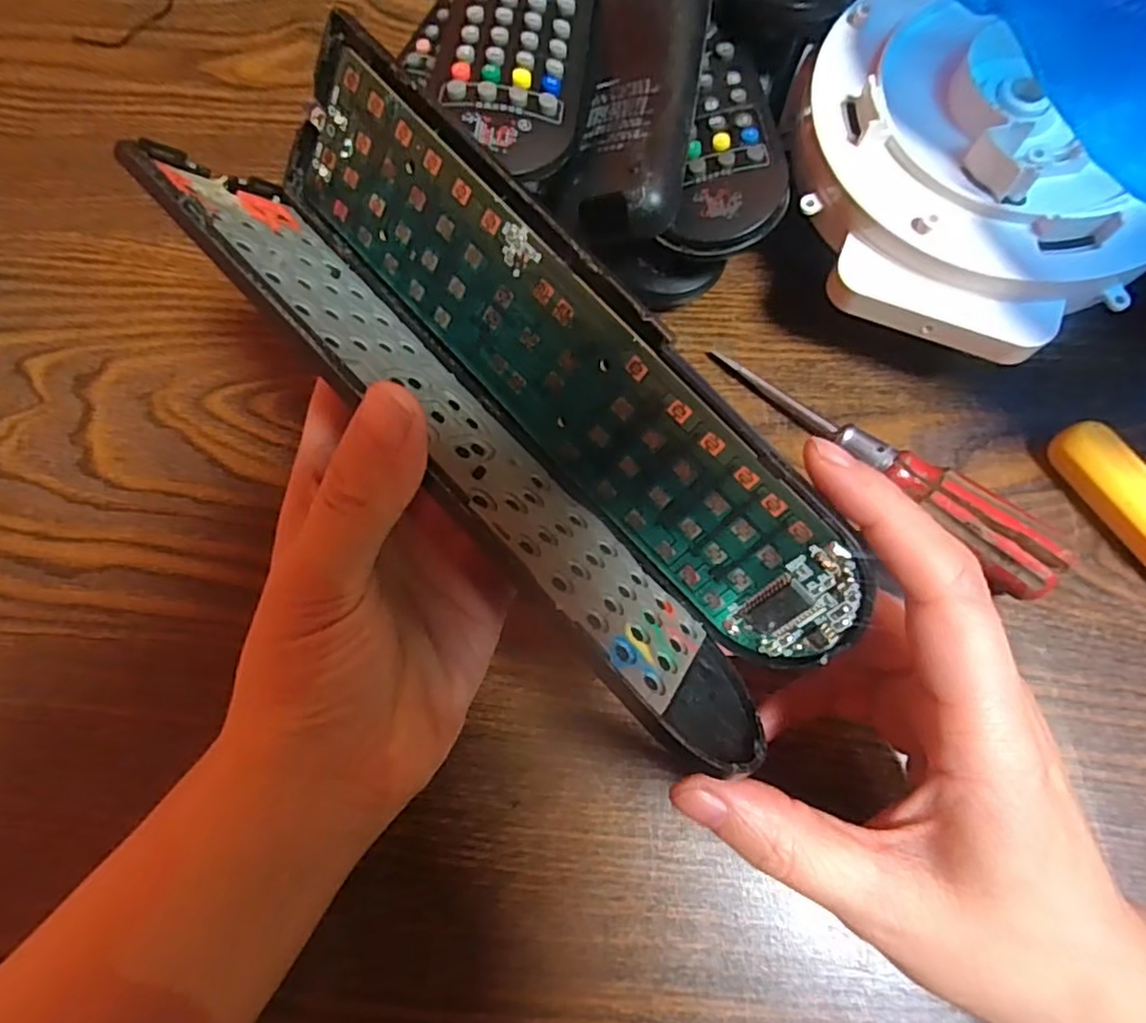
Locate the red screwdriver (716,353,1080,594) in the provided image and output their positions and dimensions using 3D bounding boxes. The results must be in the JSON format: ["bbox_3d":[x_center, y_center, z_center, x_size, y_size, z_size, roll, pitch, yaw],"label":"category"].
[{"bbox_3d":[0.114,-0.022,0.238,0.022,0.026,0.133,-42,78,-9],"label":"red screwdriver"}]

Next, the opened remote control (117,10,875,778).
[{"bbox_3d":[-0.013,-0.030,0.160,0.062,0.041,0.190,-41,83,-9],"label":"opened remote control"}]

